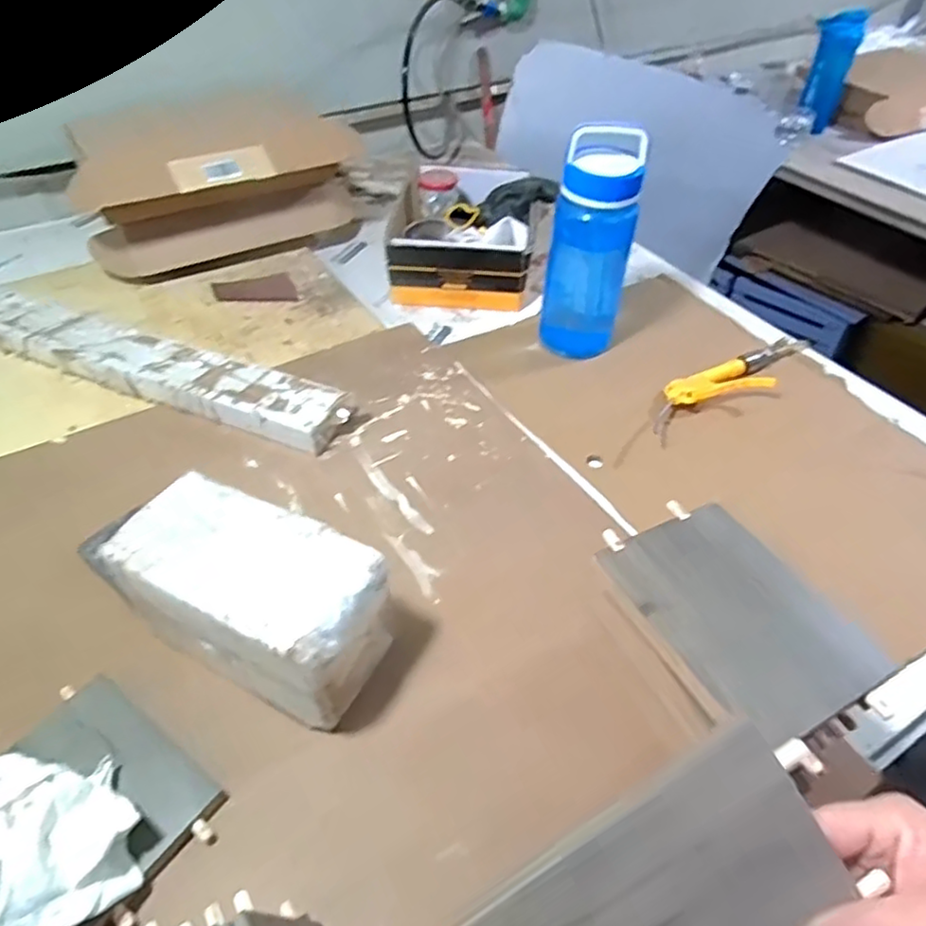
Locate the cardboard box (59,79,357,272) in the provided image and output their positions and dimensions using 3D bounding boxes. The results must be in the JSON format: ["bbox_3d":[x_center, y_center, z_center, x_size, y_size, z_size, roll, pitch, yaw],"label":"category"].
[{"bbox_3d":[-0.390,-0.435,1.034,0.401,0.186,0.233,-18,49,-17],"label":"cardboard box"}]

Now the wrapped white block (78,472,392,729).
[{"bbox_3d":[-0.167,0.110,0.526,0.209,0.122,0.108,19,49,17],"label":"wrapped white block"}]

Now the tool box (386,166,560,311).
[{"bbox_3d":[0.009,-0.385,1.055,0.241,0.098,0.326,3,46,2],"label":"tool box"}]

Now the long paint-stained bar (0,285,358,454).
[{"bbox_3d":[-0.447,-0.140,0.825,0.676,0.042,0.093,18,49,16],"label":"long paint-stained bar"}]

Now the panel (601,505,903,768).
[{"bbox_3d":[0.180,0.094,0.424,0.116,0.015,0.170,-24,51,-22],"label":"panel"}]

